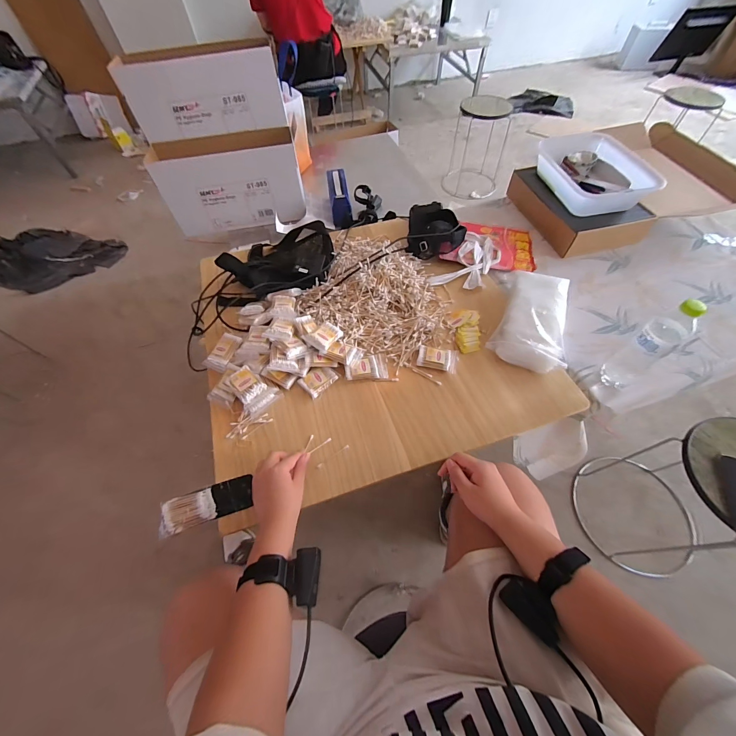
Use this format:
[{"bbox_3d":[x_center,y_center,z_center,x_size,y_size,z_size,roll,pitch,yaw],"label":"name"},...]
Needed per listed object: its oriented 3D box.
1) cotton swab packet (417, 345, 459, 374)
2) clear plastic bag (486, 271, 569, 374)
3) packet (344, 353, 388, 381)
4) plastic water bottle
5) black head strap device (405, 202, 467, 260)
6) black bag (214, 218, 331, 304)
[{"bbox_3d":[0.166,-0.024,0.749,0.093,0.017,0.061,11,58,9],"label":"cotton swab packet"},{"bbox_3d":[0.402,-0.126,0.773,0.164,0.075,0.270,17,59,12],"label":"clear plastic bag"},{"bbox_3d":[-0.004,-0.004,0.736,0.099,0.022,0.063,-6,57,-2],"label":"packet"},{"bbox_3d":[0.561,-0.042,0.633,0.069,0.234,0.065,-26,60,-14],"label":"plastic water bottle"},{"bbox_3d":[0.202,-0.411,0.941,0.159,0.088,0.268,6,58,5],"label":"black head strap device"},{"bbox_3d":[-0.261,-0.301,0.897,0.329,0.077,0.257,-20,59,-11],"label":"black bag"}]

